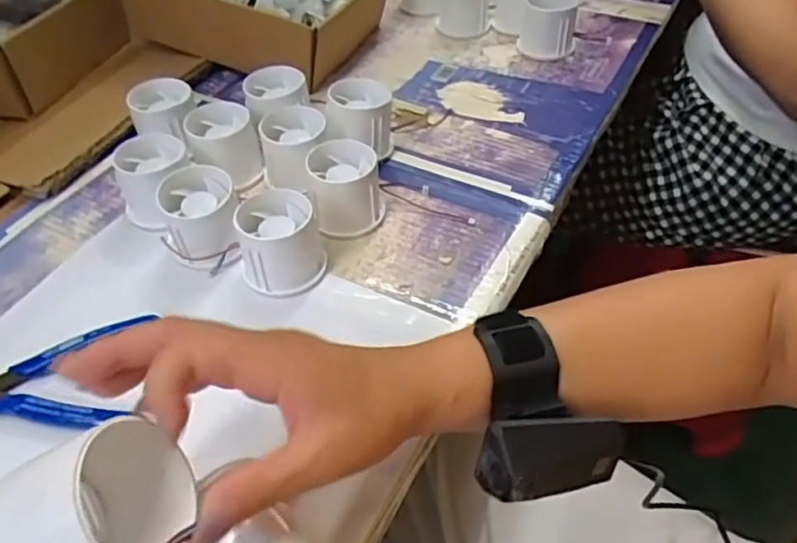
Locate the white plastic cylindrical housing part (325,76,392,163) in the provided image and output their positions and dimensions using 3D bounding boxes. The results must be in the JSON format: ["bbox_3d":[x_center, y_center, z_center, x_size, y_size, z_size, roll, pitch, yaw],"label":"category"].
[{"bbox_3d":[-0.031,-0.123,0.520,0.052,0.054,0.053,-4,47,-1],"label":"white plastic cylindrical housing part"}]

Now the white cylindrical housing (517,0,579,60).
[{"bbox_3d":[0.151,-0.249,0.632,0.051,0.053,0.051,-2,47,2],"label":"white cylindrical housing"}]

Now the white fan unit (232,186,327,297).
[{"bbox_3d":[-0.082,-0.019,0.424,0.055,0.051,0.053,-18,48,-13],"label":"white fan unit"}]

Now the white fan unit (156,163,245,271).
[{"bbox_3d":[-0.138,-0.034,0.437,0.055,0.052,0.060,-20,49,-15],"label":"white fan unit"}]

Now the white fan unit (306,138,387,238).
[{"bbox_3d":[-0.039,-0.061,0.462,0.050,0.053,0.048,-6,47,-2],"label":"white fan unit"}]

